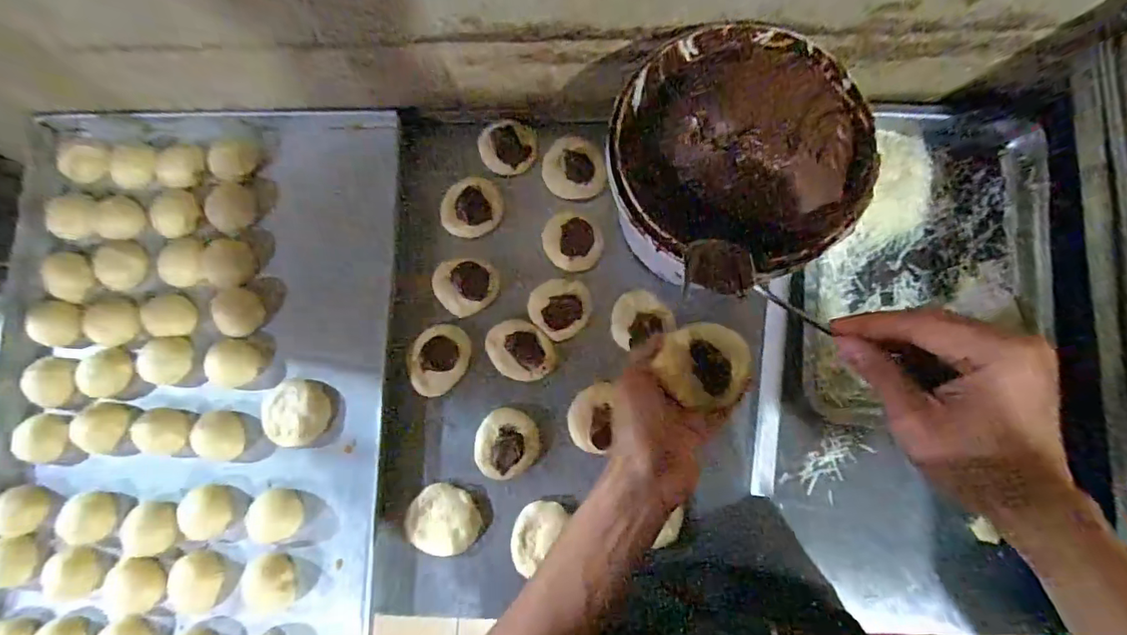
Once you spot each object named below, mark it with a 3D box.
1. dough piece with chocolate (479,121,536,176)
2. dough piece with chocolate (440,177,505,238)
[{"bbox_3d":[-0.066,-0.200,0.624,0.065,0.008,0.065,0,83,2],"label":"dough piece with chocolate"},{"bbox_3d":[-0.107,-0.129,0.617,0.071,0.010,0.073,0,83,2],"label":"dough piece with chocolate"}]

